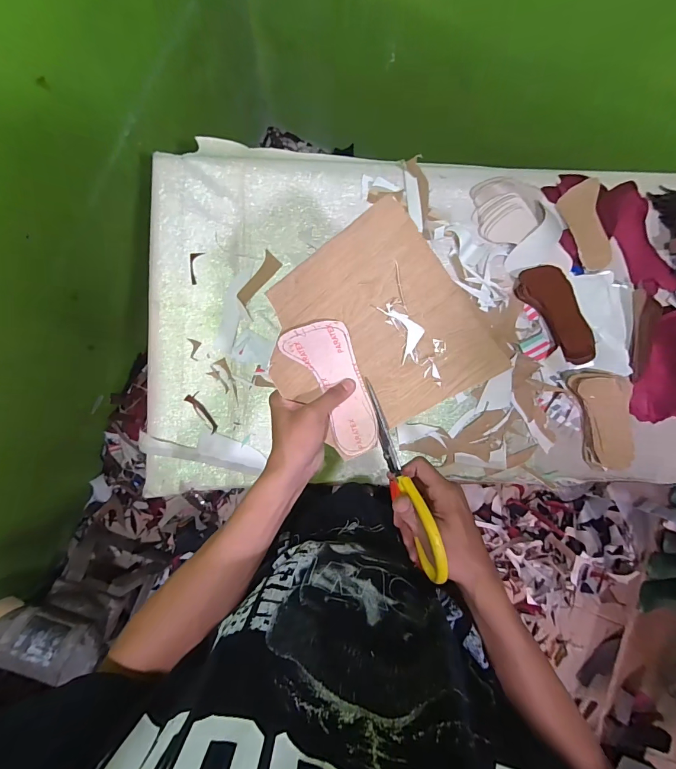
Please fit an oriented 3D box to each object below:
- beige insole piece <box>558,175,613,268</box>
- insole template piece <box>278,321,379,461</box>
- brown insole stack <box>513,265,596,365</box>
[{"bbox_3d":[0.472,-0.302,0.707,0.069,0.010,0.166,-11,88,18],"label":"beige insole piece"},{"bbox_3d":[-0.003,0.005,0.404,0.069,0.037,0.145,-22,92,-5],"label":"insole template piece"},{"bbox_3d":[0.414,-0.132,0.691,0.078,0.040,0.198,-31,89,-5],"label":"brown insole stack"}]

